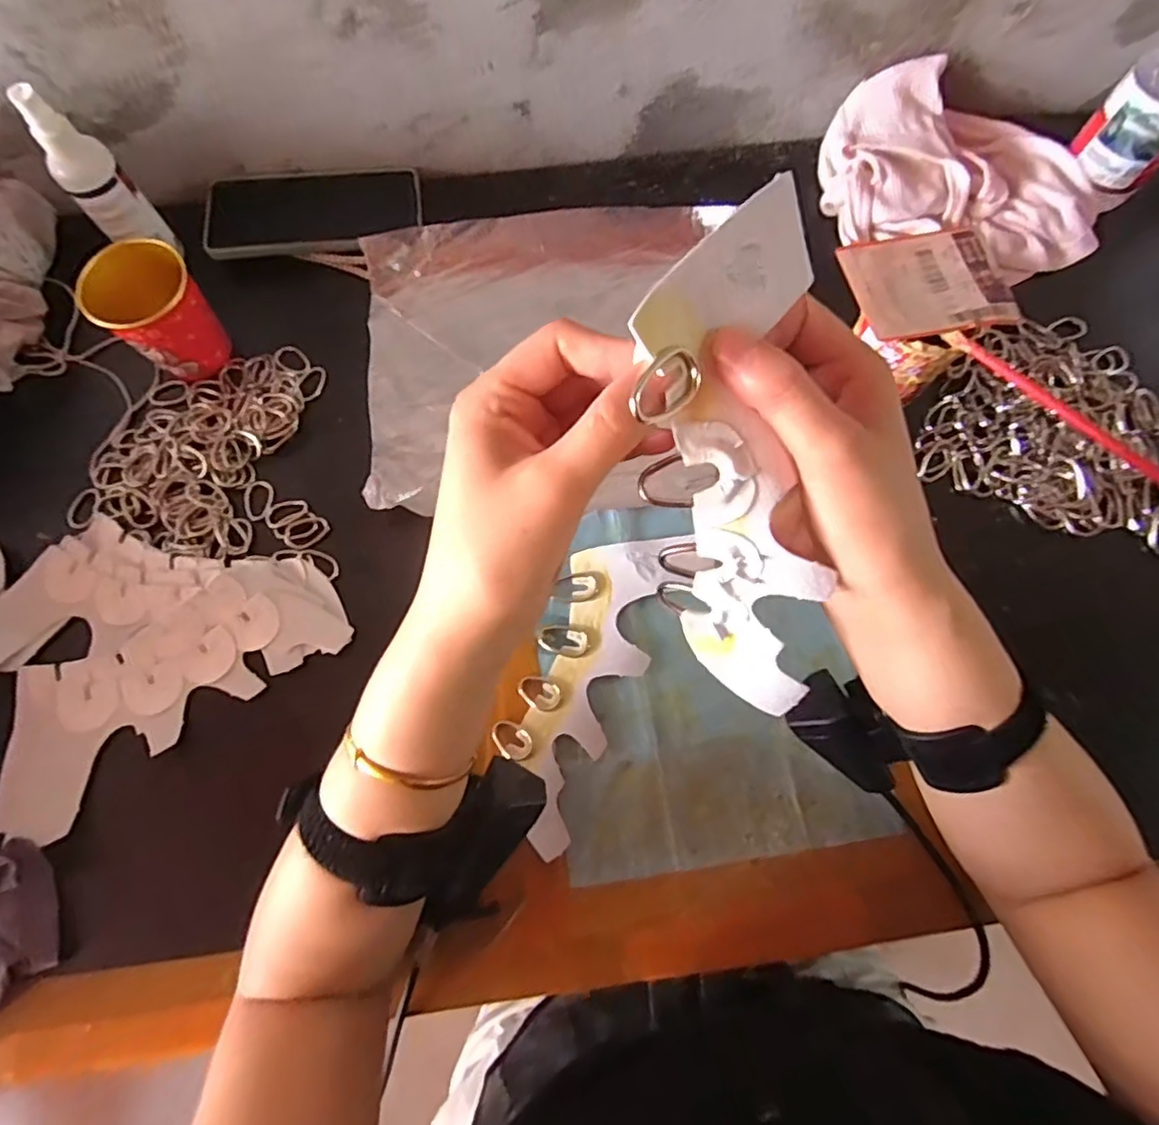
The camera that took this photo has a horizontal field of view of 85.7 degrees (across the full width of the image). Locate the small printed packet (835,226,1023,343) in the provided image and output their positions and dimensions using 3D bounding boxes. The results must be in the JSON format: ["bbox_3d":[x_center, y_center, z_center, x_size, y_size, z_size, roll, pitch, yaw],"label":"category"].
[{"bbox_3d":[0.225,-0.182,0.405,0.098,0.007,0.077,-9,72,-2],"label":"small printed packet"}]

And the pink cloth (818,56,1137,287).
[{"bbox_3d":[0.309,-0.301,0.487,0.234,0.063,0.138,16,74,5],"label":"pink cloth"}]

